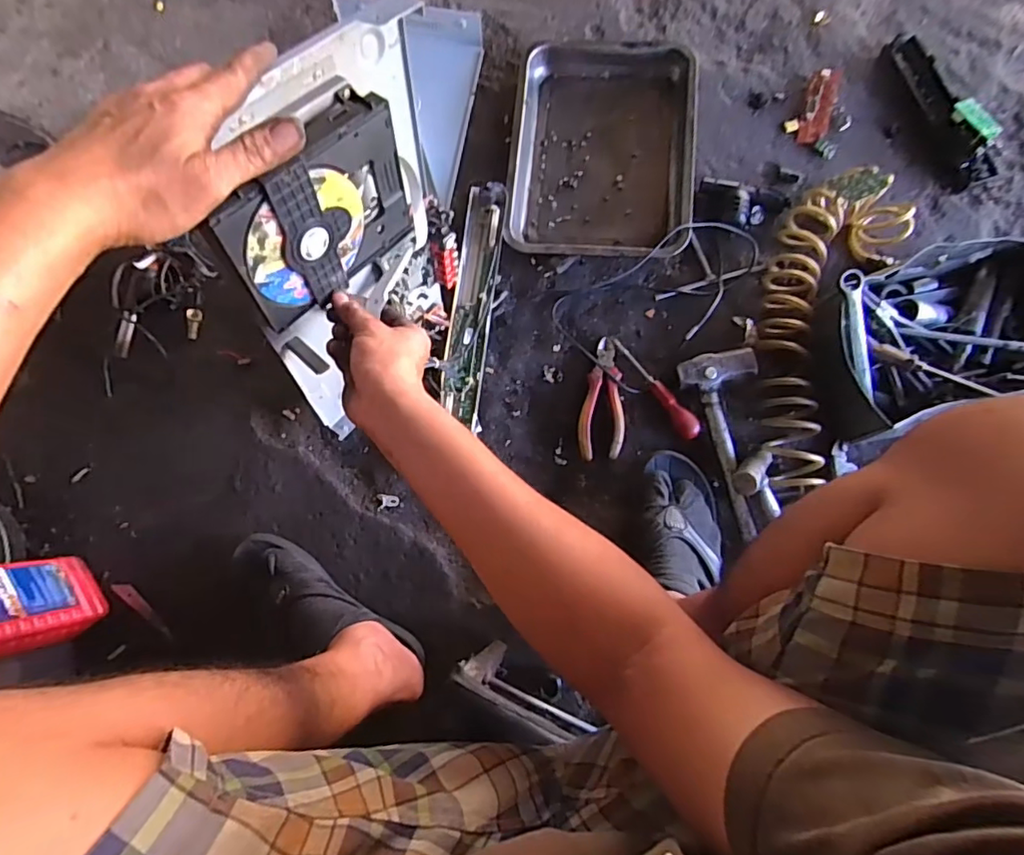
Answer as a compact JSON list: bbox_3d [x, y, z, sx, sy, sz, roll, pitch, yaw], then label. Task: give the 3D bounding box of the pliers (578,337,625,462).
[{"bbox_3d":[0.124,-0.043,0.767,0.061,0.028,0.175,0,80,1],"label":"pliers"}]

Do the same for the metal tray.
[{"bbox_3d":[0.135,-0.417,0.818,0.258,0.060,0.346,5,80,1],"label":"metal tray"}]

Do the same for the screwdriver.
[{"bbox_3d":[0.202,-0.058,0.765,0.029,0.028,0.174,-34,81,-5],"label":"screwdriver"}]

